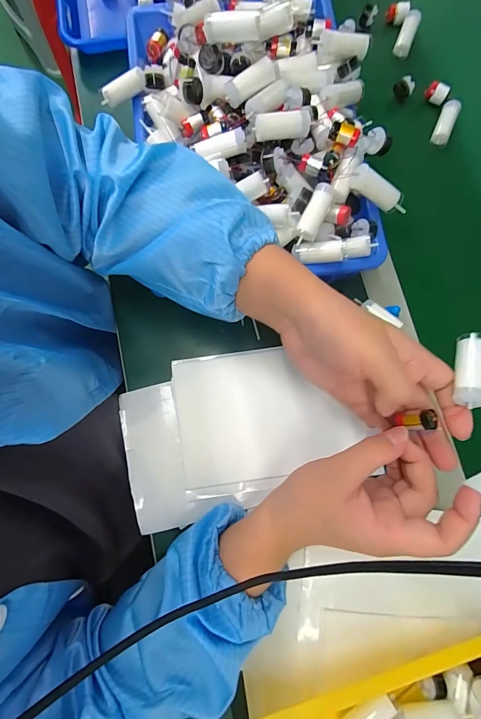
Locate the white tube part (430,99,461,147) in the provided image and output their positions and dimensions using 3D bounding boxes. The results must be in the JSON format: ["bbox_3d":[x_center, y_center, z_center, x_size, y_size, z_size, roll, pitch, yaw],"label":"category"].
[{"bbox_3d":[0.262,-0.301,0.436,0.022,0.023,0.055,24,81,5],"label":"white tube part"}]

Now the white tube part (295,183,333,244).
[{"bbox_3d":[0.068,-0.135,0.318,0.020,0.020,0.055,26,100,6],"label":"white tube part"}]

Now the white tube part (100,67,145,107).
[{"bbox_3d":[-0.126,-0.289,0.363,0.050,0.016,0.016,-34,81,-5],"label":"white tube part"}]

